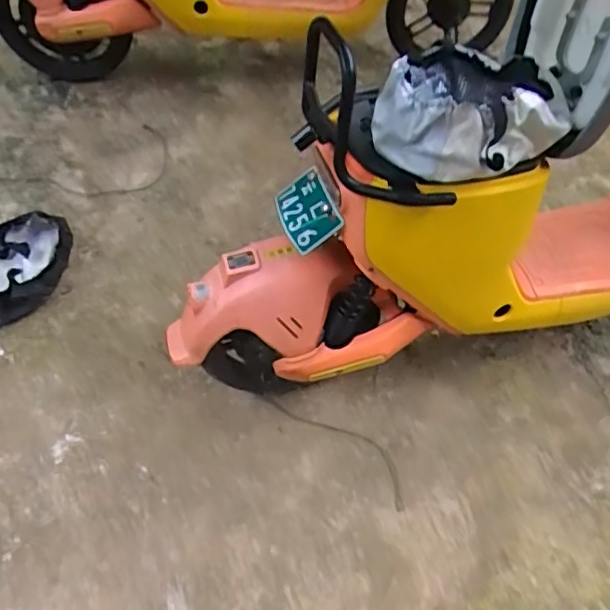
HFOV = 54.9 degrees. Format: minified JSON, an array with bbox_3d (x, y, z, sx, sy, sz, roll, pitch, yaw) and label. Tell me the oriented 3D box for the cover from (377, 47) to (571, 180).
[{"bbox_3d":[0.232,-0.285,0.853,0.256,0.119,0.203,-31,67,-18],"label":"cover"}]

